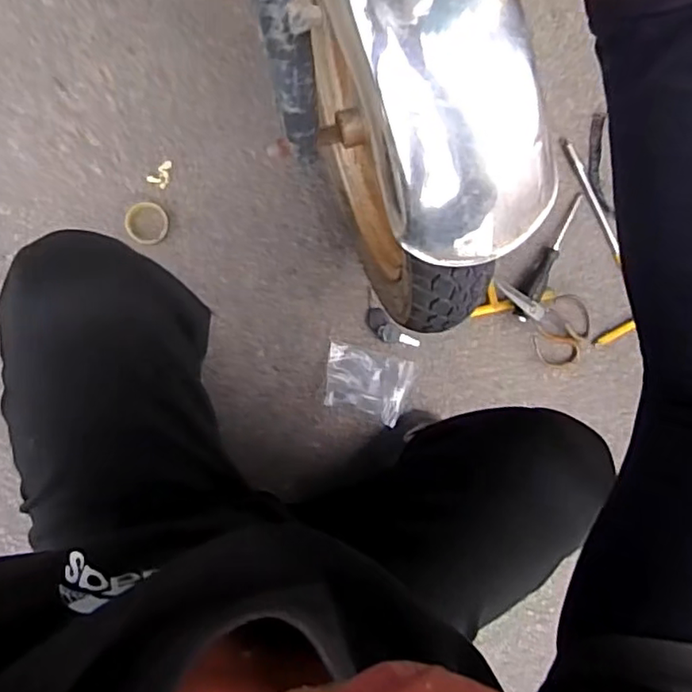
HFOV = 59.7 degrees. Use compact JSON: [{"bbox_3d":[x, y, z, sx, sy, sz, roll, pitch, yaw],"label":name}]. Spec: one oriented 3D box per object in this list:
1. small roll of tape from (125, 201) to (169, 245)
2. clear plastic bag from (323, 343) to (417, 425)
[{"bbox_3d":[-0.265,-0.163,0.804,0.055,0.013,0.056,-1,96,-8],"label":"small roll of tape"},{"bbox_3d":[0.030,0.053,0.842,0.117,0.036,0.086,14,94,-9],"label":"clear plastic bag"}]

